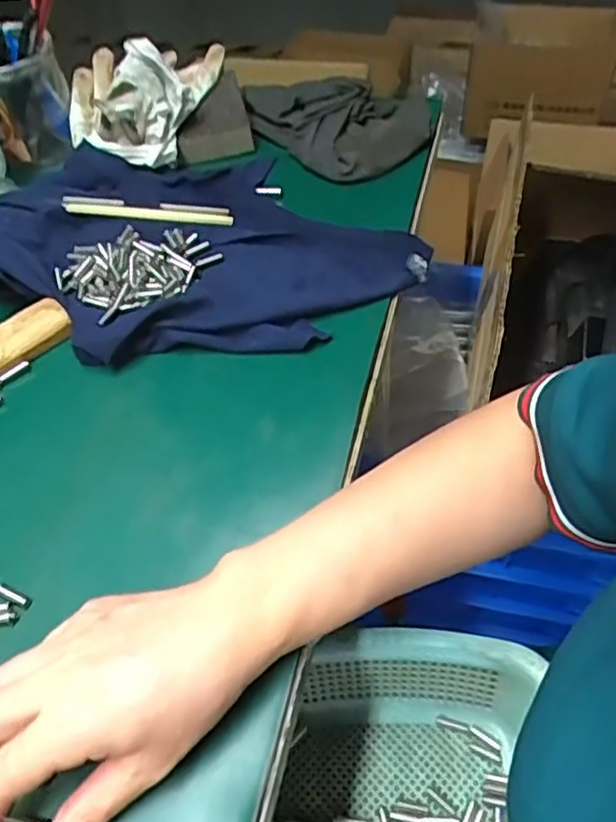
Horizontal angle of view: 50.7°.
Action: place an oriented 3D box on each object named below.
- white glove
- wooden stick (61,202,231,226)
[{"bbox_3d":[-0.155,-0.290,0.576,0.123,0.055,0.149,8,55,8],"label":"white glove"},{"bbox_3d":[-0.122,-0.151,0.501,0.126,0.009,0.011,2,54,-12],"label":"wooden stick"}]

